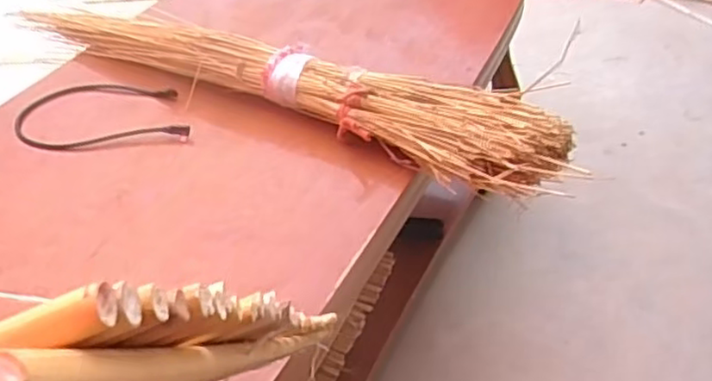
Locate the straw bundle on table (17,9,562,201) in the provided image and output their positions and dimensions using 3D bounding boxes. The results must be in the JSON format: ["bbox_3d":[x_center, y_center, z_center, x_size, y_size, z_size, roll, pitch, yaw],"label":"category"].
[{"bbox_3d":[-0.135,-0.156,0.881,0.843,0.070,0.126,24,49,31],"label":"straw bundle on table"}]

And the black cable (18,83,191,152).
[{"bbox_3d":[-0.325,-0.102,0.891,0.234,0.014,0.130,-1,41,7],"label":"black cable"}]

